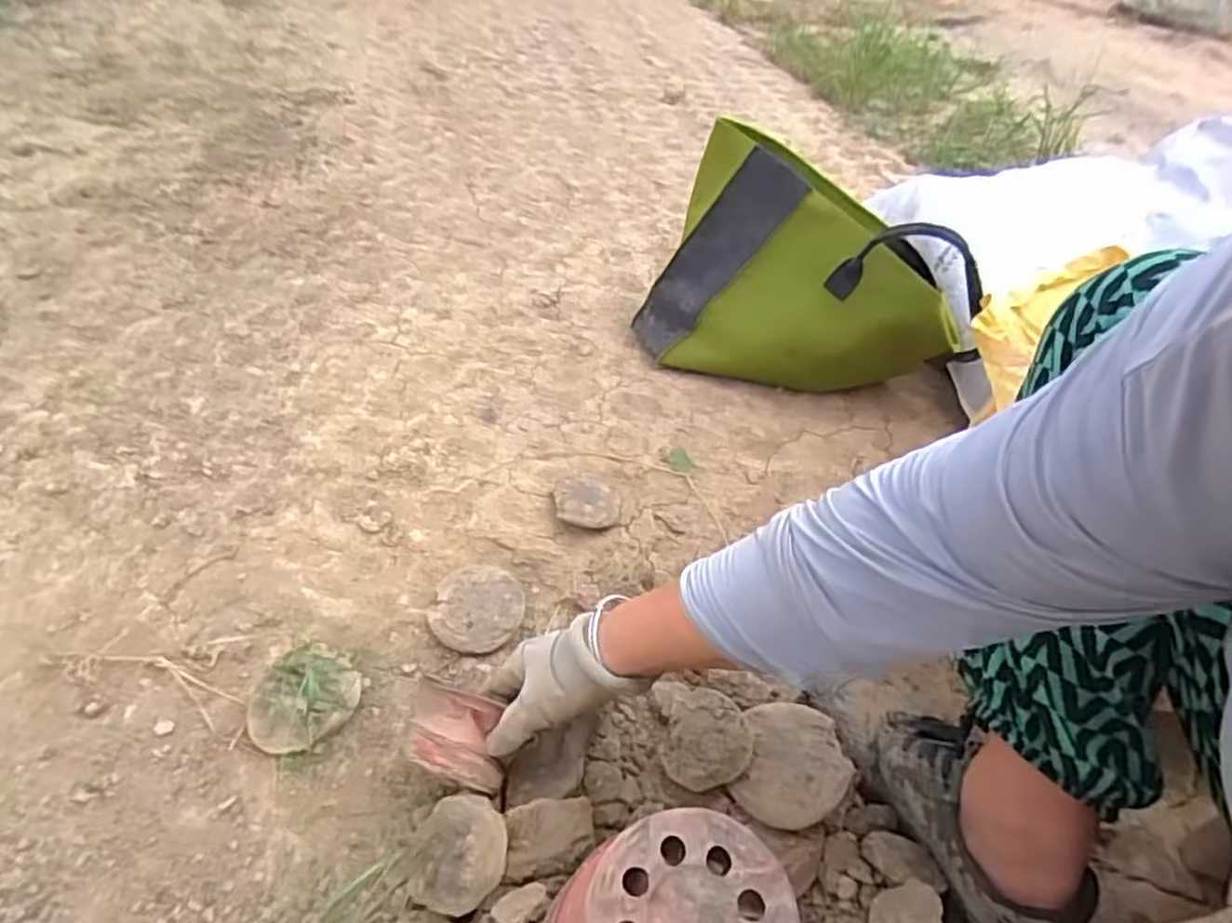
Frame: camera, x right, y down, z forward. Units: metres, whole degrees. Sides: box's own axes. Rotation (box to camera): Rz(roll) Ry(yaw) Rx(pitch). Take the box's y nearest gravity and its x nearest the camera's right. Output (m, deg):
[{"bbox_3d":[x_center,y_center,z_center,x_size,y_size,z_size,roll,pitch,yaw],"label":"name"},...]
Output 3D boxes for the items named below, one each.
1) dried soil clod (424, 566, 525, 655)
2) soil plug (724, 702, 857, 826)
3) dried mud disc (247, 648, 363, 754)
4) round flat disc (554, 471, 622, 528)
[{"bbox_3d":[-0.125,0.135,0.654,0.078,0.030,0.077,10,40,3],"label":"dried soil clod"},{"bbox_3d":[0.132,0.227,0.537,0.077,0.027,0.083,16,41,10],"label":"soil plug"},{"bbox_3d":[-0.244,0.187,0.566,0.082,0.038,0.065,-27,51,-33],"label":"dried mud disc"},{"bbox_3d":[-0.031,0.039,0.783,0.071,0.026,0.088,7,40,-1],"label":"round flat disc"}]

